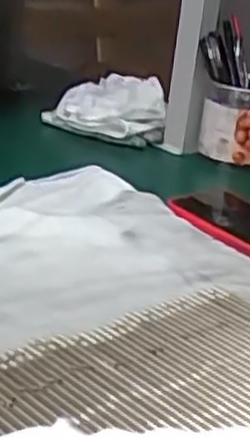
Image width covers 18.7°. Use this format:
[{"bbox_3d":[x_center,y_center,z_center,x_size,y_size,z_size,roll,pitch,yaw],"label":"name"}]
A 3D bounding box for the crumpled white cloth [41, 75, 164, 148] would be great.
[{"bbox_3d":[-0.019,-0.140,0.922,0.143,0.055,0.116,11,23,6],"label":"crumpled white cloth"}]

